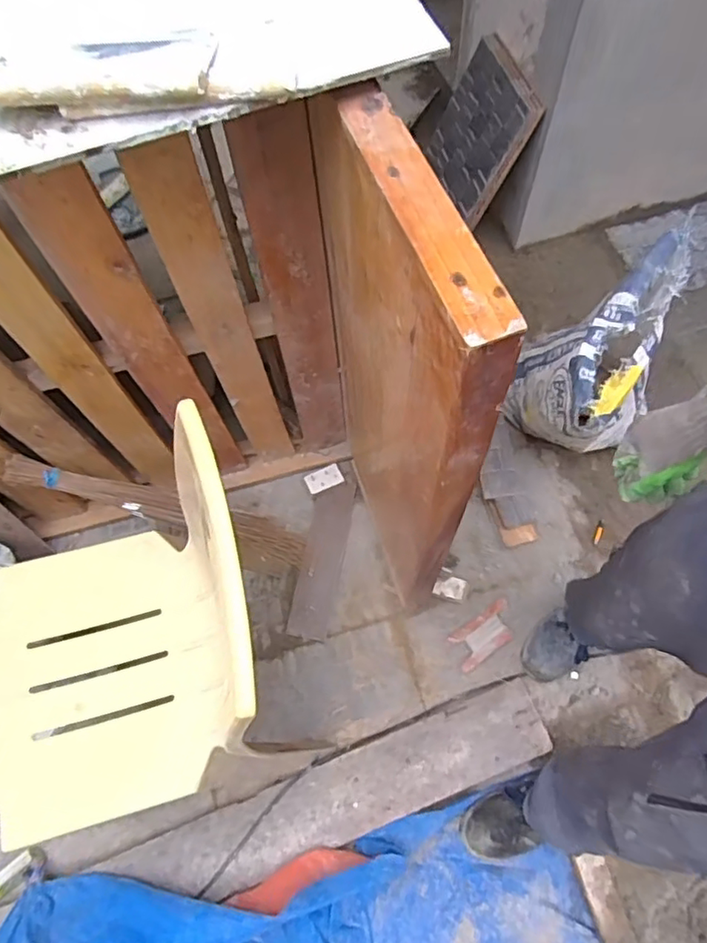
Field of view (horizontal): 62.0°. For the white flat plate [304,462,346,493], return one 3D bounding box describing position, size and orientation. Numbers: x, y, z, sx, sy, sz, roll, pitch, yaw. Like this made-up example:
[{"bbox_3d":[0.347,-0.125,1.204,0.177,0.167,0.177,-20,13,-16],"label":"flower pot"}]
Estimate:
[{"bbox_3d":[-0.069,0.016,1.402,0.088,0.007,0.055,-18,71,-10],"label":"white flat plate"}]

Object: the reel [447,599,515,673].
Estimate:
[{"bbox_3d":[0.280,0.344,1.243,0.155,0.012,0.078,-32,68,-11],"label":"reel"}]

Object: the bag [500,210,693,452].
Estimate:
[{"bbox_3d":[0.489,-0.208,1.230,0.293,0.387,0.415,32,71,16],"label":"bag"}]

